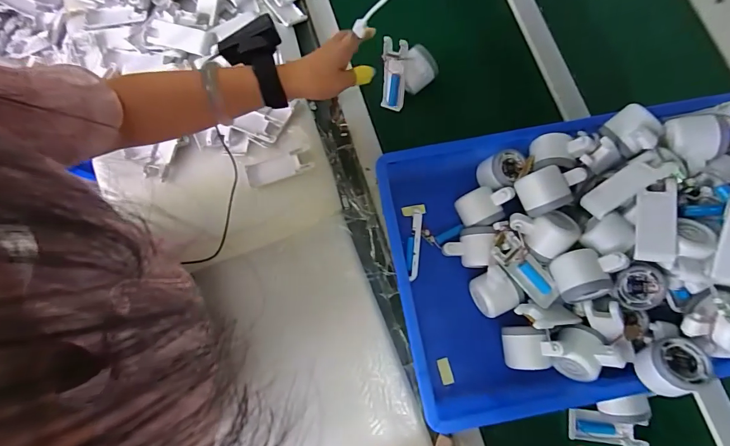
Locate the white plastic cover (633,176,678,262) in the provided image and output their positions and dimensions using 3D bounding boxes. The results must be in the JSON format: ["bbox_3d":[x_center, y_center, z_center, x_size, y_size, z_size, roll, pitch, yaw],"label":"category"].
[{"bbox_3d":[0.349,-0.004,0.443,0.039,0.008,0.099,4,80,28],"label":"white plastic cover"}]

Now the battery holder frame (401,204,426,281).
[{"bbox_3d":[0.069,0.022,0.533,0.032,0.023,0.118,6,60,1],"label":"battery holder frame"}]

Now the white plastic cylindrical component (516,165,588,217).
[{"bbox_3d":[0.245,-0.045,0.493,0.080,0.054,0.057,-20,80,-4],"label":"white plastic cylindrical component"}]

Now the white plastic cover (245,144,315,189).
[{"bbox_3d":[-0.132,-0.087,0.576,0.101,0.015,0.039,-19,80,-4],"label":"white plastic cover"}]

